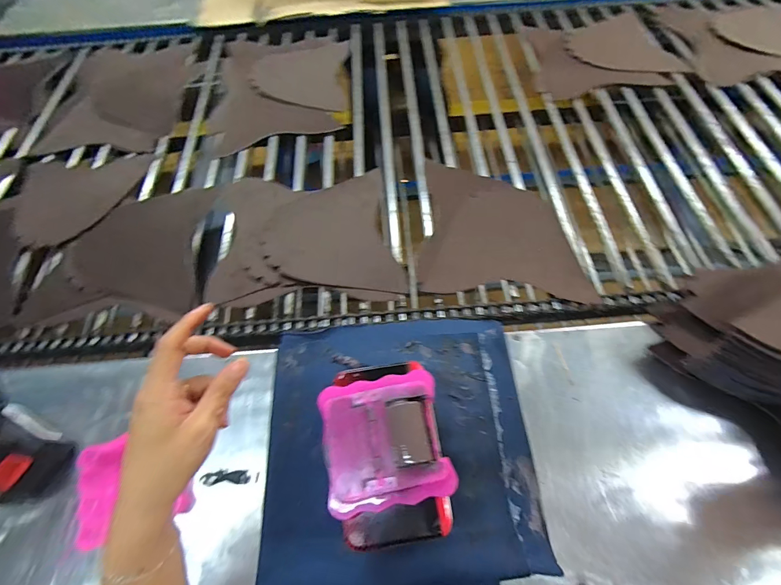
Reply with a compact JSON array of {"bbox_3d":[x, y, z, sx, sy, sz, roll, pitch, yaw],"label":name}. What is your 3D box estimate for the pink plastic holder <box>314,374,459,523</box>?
[{"bbox_3d":[-0.005,0.129,0.316,0.104,0.012,0.106,-10,64,-4],"label":"pink plastic holder"}]

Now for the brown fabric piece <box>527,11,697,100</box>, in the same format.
[{"bbox_3d":[0.461,-0.538,0.794,0.303,0.030,0.246,-7,64,-1],"label":"brown fabric piece"}]

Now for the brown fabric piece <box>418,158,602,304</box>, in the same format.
[{"bbox_3d":[0.182,-0.109,0.593,0.254,0.020,0.257,3,65,4],"label":"brown fabric piece"}]

